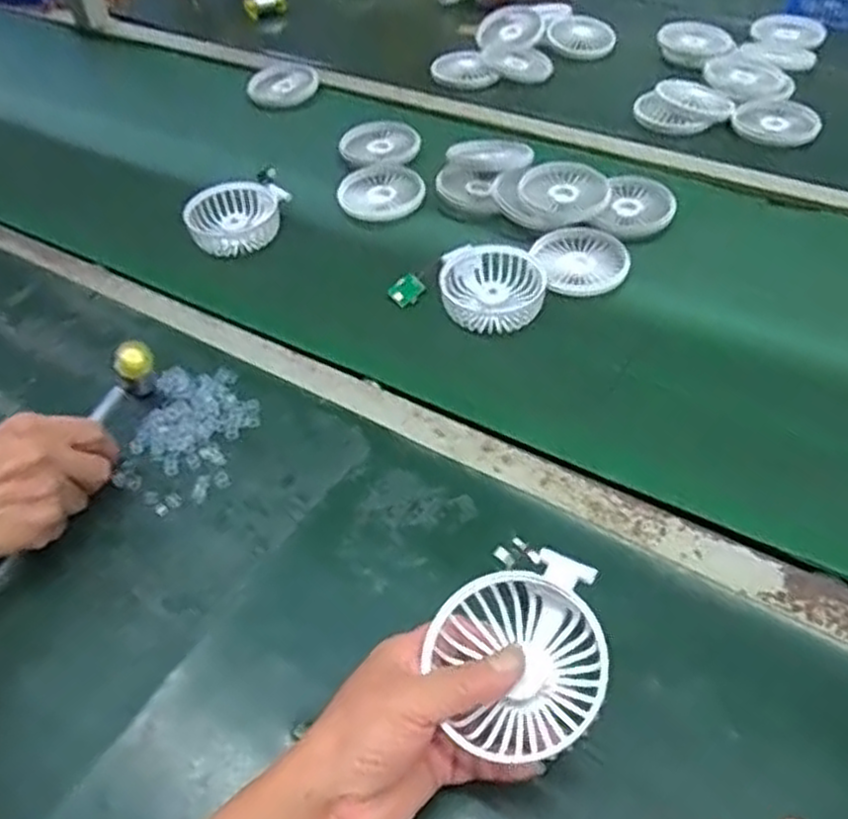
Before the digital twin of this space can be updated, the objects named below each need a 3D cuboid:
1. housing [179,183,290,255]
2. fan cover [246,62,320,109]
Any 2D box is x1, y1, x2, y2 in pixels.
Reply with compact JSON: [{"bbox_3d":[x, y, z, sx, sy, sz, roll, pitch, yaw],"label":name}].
[{"bbox_3d":[-0.187,-0.196,0.773,0.100,0.030,0.085,-17,50,-9],"label":"housing"},{"bbox_3d":[-0.180,-0.415,0.979,0.089,0.025,0.089,-14,49,-7],"label":"fan cover"}]

